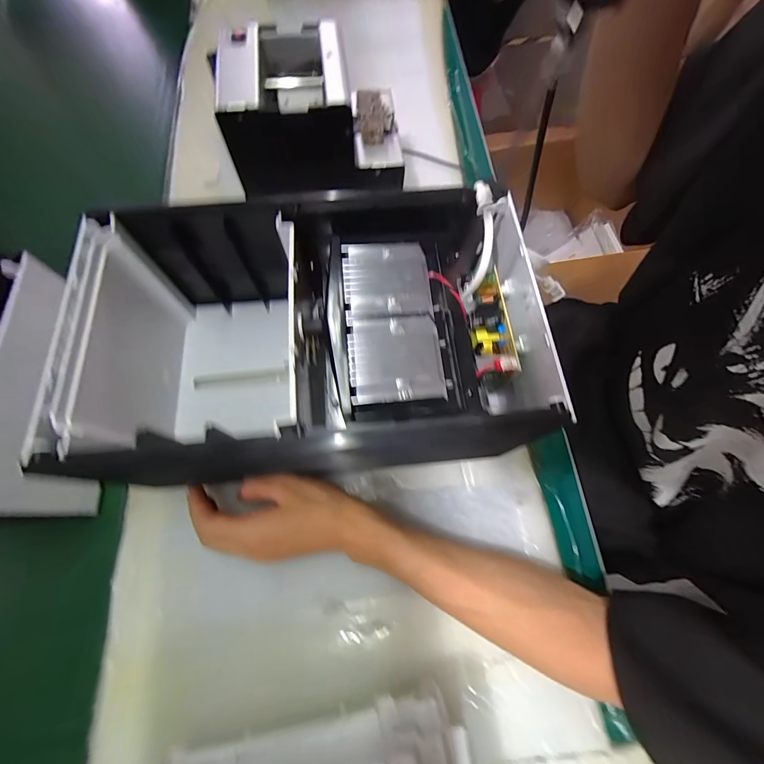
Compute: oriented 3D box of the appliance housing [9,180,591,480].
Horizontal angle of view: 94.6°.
[{"bbox_3d":[-0.056,-0.028,0.315,0.345,0.139,0.207,-5,69,-4],"label":"appliance housing"}]

